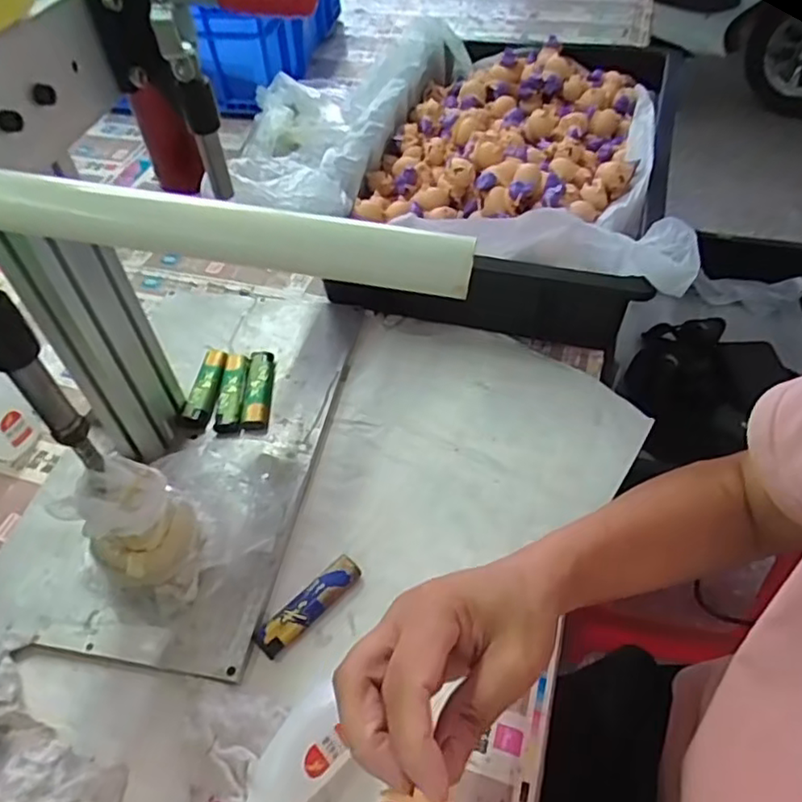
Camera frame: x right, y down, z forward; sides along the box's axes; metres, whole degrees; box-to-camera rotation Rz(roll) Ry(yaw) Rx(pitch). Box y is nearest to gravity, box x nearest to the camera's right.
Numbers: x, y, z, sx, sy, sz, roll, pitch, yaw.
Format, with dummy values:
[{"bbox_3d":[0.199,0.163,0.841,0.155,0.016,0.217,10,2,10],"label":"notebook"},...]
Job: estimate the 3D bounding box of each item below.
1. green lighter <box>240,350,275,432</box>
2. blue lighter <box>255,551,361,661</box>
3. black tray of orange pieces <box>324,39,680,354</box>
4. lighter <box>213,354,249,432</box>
[{"bbox_3d":[-0.121,-0.010,0.536,0.021,0.016,0.079,-1,48,-2],"label":"green lighter"},{"bbox_3d":[-0.061,0.135,0.419,0.021,0.012,0.079,37,57,28],"label":"blue lighter"},{"bbox_3d":[0.120,-0.241,0.667,0.277,0.130,0.418,12,51,14],"label":"black tray of orange pieces"},{"bbox_3d":[-0.143,-0.008,0.537,0.021,0.015,0.076,-1,48,-2],"label":"lighter"}]

